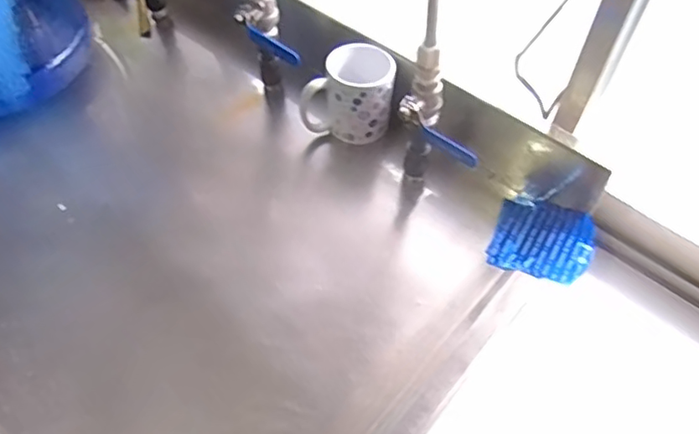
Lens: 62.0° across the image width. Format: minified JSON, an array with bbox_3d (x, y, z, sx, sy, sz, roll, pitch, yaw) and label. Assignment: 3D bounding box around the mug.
[{"bbox_3d":[0.000,-0.156,0.720,0.110,0.094,0.081,4,54,1],"label":"mug"}]

